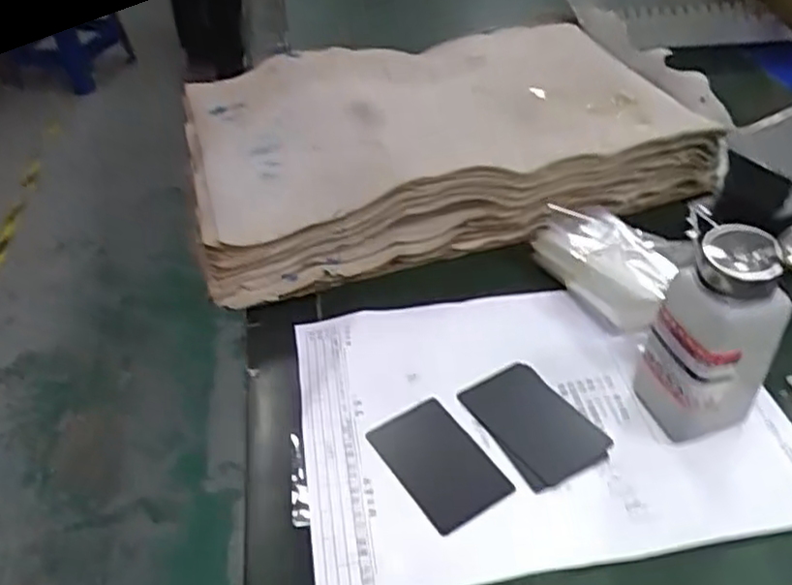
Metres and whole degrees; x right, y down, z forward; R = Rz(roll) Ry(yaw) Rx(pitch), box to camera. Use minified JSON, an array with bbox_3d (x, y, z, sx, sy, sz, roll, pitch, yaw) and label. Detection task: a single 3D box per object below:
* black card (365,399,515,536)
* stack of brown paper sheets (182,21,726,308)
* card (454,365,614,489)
[{"bbox_3d":[0.025,0.103,0.428,0.052,0.004,0.085,-27,47,-21],"label":"black card"},{"bbox_3d":[0.034,-0.145,0.643,0.433,0.095,0.264,-14,43,-11],"label":"stack of brown paper sheets"},{"bbox_3d":[0.088,0.082,0.453,0.054,0.007,0.088,-26,44,-25],"label":"card"}]

